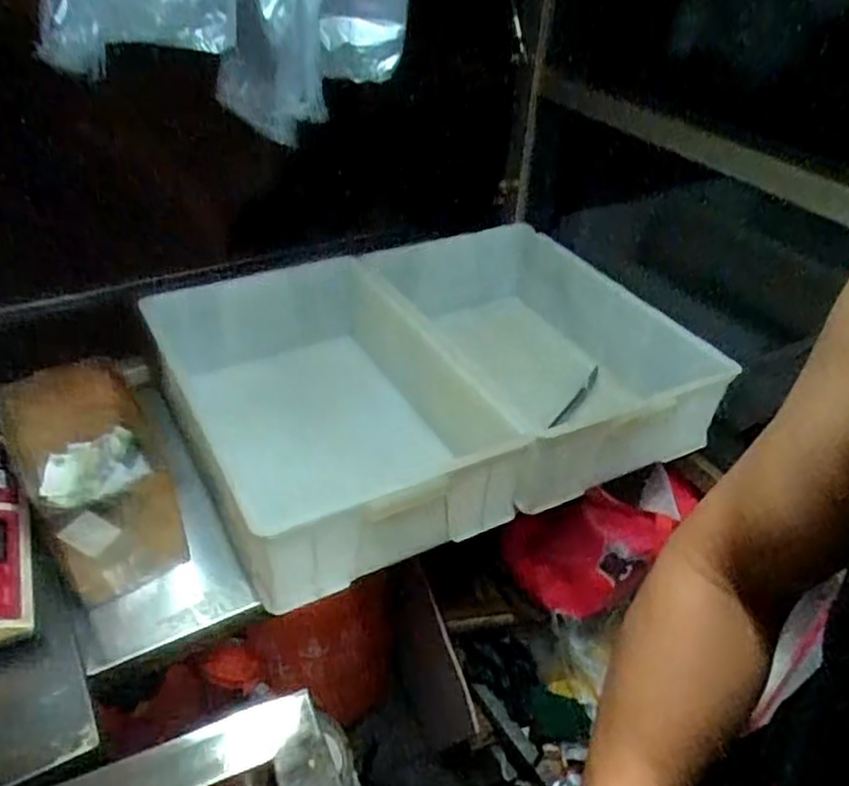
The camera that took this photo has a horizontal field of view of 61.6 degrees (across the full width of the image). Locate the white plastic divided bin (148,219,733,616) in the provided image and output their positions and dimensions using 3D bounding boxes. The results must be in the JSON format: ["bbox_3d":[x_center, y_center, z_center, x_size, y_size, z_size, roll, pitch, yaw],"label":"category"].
[{"bbox_3d":[0.038,-0.037,0.965,0.688,0.147,0.436,-18,43,-24],"label":"white plastic divided bin"}]

